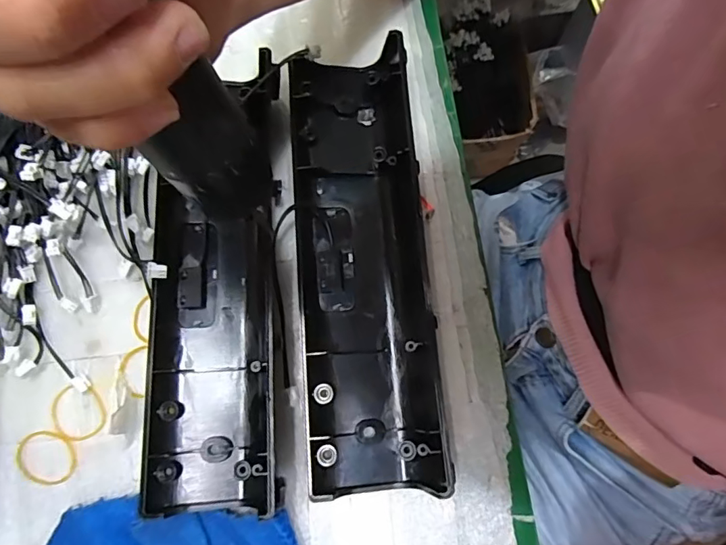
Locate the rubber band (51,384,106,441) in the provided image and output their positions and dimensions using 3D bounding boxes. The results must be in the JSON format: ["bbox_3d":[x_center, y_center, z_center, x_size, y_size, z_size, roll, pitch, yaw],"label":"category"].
[{"bbox_3d":[-0.155,0.076,0.256,0.027,0.004,0.031,-37,78,-9],"label":"rubber band"}]

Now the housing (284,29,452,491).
[{"bbox_3d":[0.000,-0.012,0.267,0.071,0.023,0.247,-5,76,1],"label":"housing"}]

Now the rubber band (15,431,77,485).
[{"bbox_3d":[-0.168,0.098,0.250,0.036,0.004,0.025,8,67,6],"label":"rubber band"}]

